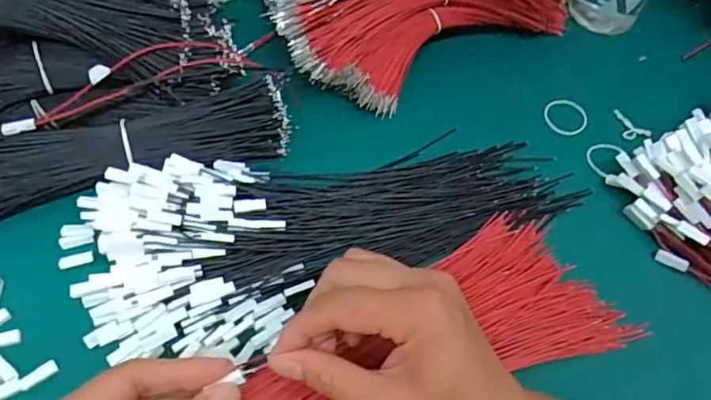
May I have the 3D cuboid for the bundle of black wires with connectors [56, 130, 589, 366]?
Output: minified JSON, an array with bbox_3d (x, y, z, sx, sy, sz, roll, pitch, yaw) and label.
[{"bbox_3d":[-0.017,0.002,0.375,0.312,0.033,0.120,-20,59,-18],"label":"bundle of black wires with connectors"}]

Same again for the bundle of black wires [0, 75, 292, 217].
[{"bbox_3d":[-0.177,-0.032,0.379,0.267,0.041,0.066,-10,57,-13],"label":"bundle of black wires"}]

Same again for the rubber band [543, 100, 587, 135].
[{"bbox_3d":[0.164,-0.066,0.454,0.032,0.004,0.038,3,55,-3],"label":"rubber band"}]

